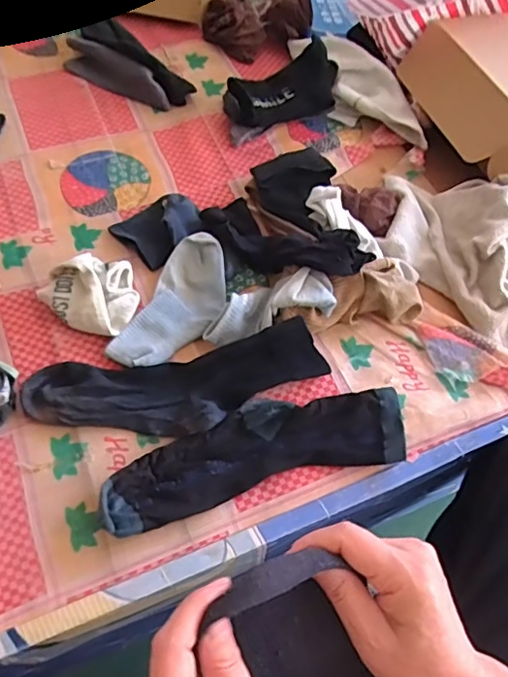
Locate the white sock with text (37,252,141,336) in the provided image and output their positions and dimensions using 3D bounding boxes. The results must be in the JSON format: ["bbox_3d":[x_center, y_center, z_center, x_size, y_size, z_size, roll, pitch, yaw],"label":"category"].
[{"bbox_3d":[-0.172,-0.054,0.579,0.093,0.050,0.088,3,60,-4],"label":"white sock with text"}]

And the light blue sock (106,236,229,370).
[{"bbox_3d":[-0.082,-0.037,0.591,0.077,0.029,0.169,24,61,8],"label":"light blue sock"}]

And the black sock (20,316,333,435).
[{"bbox_3d":[-0.074,0.049,0.538,0.299,0.038,0.093,-7,61,-10],"label":"black sock"}]

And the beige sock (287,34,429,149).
[{"bbox_3d":[0.147,-0.360,0.777,0.095,0.046,0.259,-18,63,-15],"label":"beige sock"}]

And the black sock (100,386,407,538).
[{"bbox_3d":[0.004,0.106,0.516,0.287,0.026,0.084,-12,62,-12],"label":"black sock"}]

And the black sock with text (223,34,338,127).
[{"bbox_3d":[0.038,-0.339,0.750,0.164,0.063,0.090,-16,63,-14],"label":"black sock with text"}]

